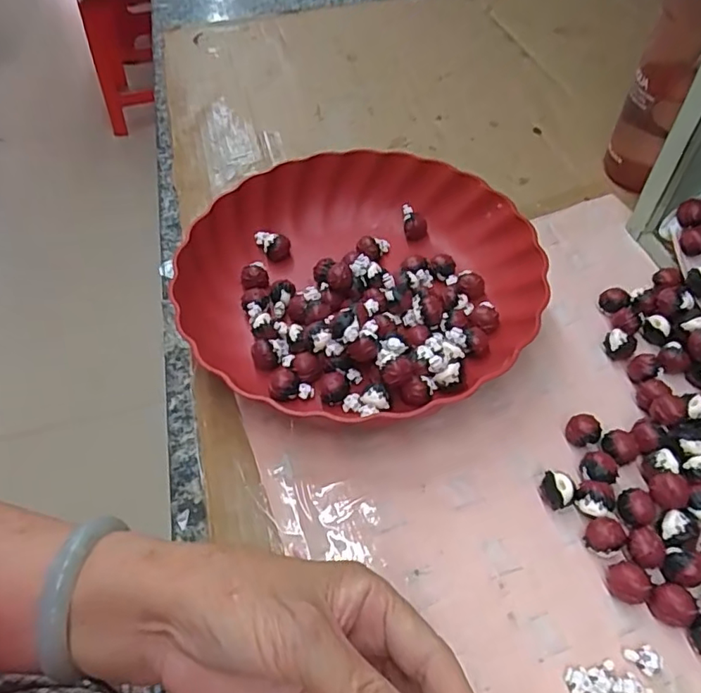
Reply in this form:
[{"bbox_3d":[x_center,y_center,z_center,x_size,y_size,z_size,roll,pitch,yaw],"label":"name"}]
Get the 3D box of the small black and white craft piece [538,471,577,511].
[{"bbox_3d":[0.117,0.081,0.311,0.015,0.021,0.019,-38,60,-24],"label":"small black and white craft piece"}]

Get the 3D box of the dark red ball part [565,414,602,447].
[{"bbox_3d":[0.141,0.052,0.335,0.019,0.015,0.016,29,59,23],"label":"dark red ball part"}]

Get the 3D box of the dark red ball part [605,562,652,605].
[{"bbox_3d":[0.141,0.121,0.281,0.016,0.018,0.020,-26,55,-16],"label":"dark red ball part"}]

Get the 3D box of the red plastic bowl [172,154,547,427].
[{"bbox_3d":[0.008,-0.047,0.393,0.237,0.048,0.240,24,57,20],"label":"red plastic bowl"}]

